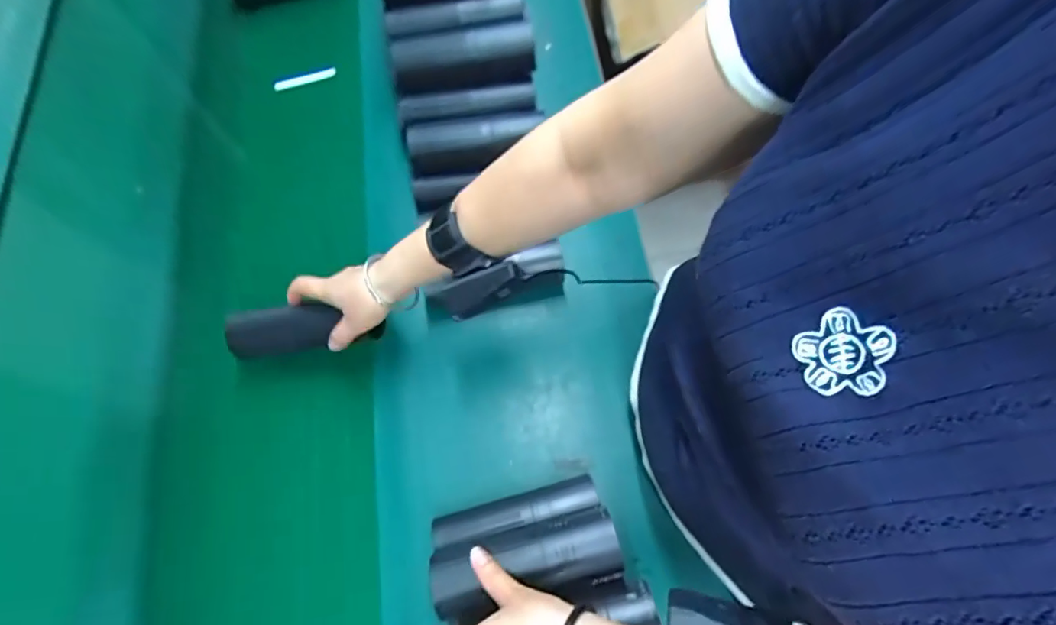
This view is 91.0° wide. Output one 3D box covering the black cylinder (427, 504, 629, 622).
[{"bbox_3d":[-0.003,0.219,0.459,0.162,0.047,0.052,-14,69,0],"label":"black cylinder"}]

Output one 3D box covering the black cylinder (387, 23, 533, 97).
[{"bbox_3d":[-0.076,-0.300,0.605,0.166,0.047,0.056,-12,69,-3],"label":"black cylinder"}]

